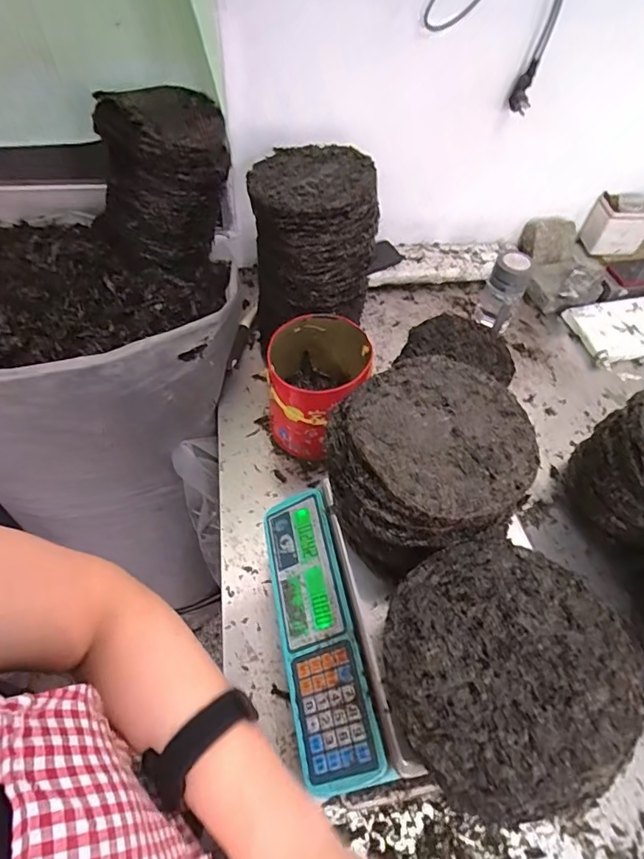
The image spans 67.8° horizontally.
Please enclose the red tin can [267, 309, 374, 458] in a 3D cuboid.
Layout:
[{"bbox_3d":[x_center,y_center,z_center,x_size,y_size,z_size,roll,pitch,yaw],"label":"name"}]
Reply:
[{"bbox_3d":[-0.007,-0.062,0.795,0.155,0.185,0.160,2,53,-2],"label":"red tin can"}]

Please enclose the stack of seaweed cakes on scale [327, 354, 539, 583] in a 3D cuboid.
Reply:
[{"bbox_3d":[0.119,0.036,0.540,0.217,0.115,0.192,-32,61,-24],"label":"stack of seaweed cakes on scale"}]

